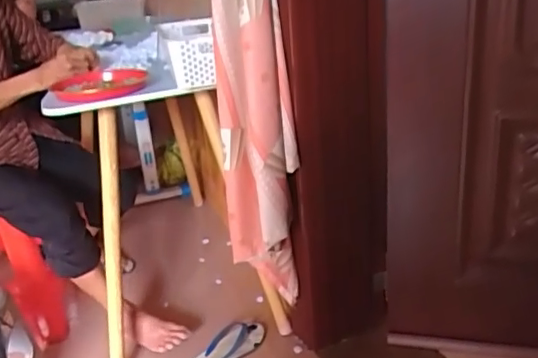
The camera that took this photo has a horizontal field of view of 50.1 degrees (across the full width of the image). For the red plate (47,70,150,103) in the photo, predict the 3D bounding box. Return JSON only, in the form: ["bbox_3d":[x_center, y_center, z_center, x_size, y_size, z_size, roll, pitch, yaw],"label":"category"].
[{"bbox_3d":[-0.396,-0.225,1.346,0.206,0.028,0.238,-12,27,-15],"label":"red plate"}]

